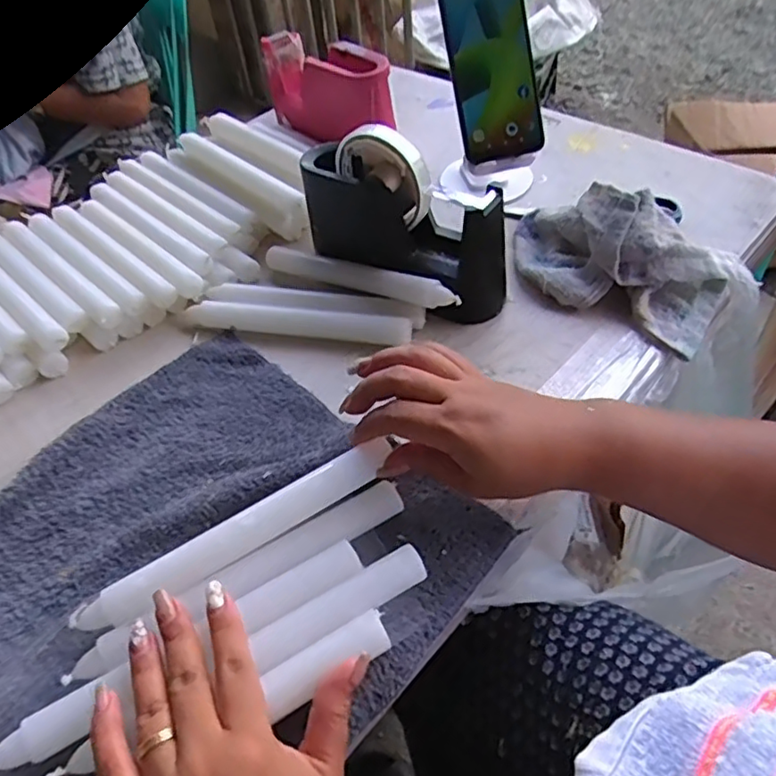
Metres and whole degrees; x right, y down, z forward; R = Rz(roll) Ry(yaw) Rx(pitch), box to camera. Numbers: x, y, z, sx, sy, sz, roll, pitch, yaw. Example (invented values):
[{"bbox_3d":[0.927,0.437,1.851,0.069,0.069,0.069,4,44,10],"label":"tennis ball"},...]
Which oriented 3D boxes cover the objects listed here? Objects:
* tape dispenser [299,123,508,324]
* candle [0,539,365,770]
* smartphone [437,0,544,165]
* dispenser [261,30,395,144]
[{"bbox_3d":[0.013,-0.139,0.495,0.179,0.124,0.068,33,60,29],"label":"tape dispenser"},{"bbox_3d":[-0.103,0.136,0.317,0.196,0.020,0.021,-26,50,-20],"label":"candle"},{"bbox_3d":[0.094,-0.294,0.551,0.074,0.162,0.015,-12,11,3],"label":"smartphone"},{"bbox_3d":[-0.065,-0.330,0.676,0.056,0.085,0.181,-37,55,-23],"label":"dispenser"}]

